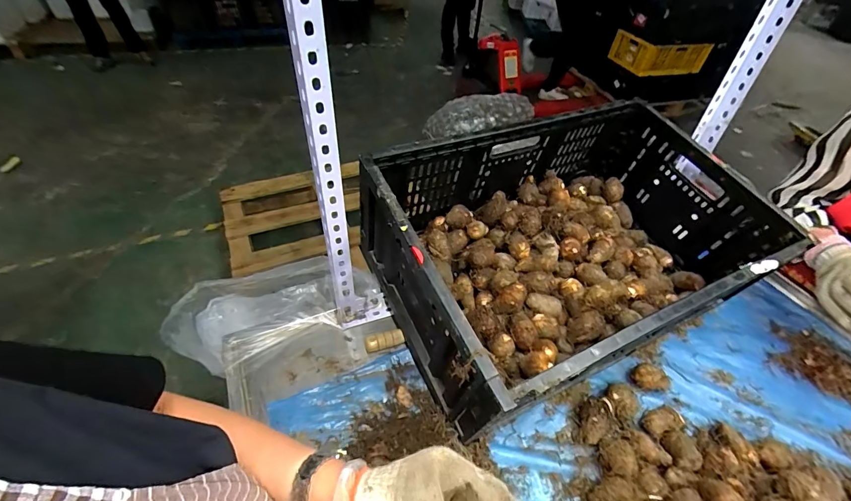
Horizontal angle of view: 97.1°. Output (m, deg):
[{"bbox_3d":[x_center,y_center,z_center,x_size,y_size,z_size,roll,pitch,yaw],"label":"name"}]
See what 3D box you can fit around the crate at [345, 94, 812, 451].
[{"bbox_3d":[0.244,-0.018,0.639,0.601,0.241,0.405,-18,51,-20],"label":"crate"}]

